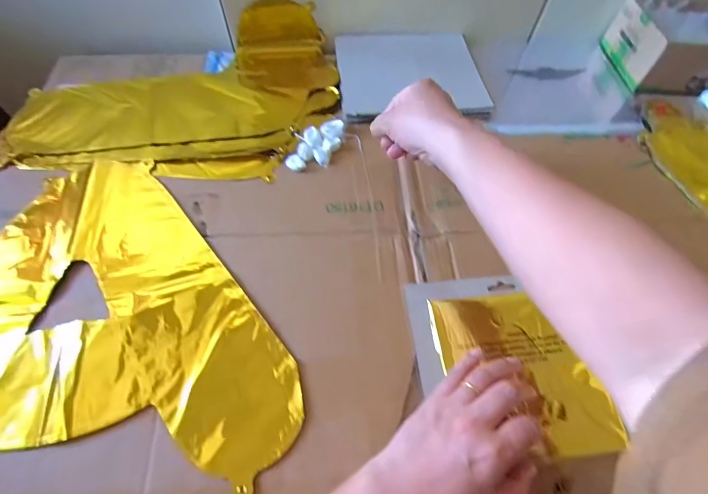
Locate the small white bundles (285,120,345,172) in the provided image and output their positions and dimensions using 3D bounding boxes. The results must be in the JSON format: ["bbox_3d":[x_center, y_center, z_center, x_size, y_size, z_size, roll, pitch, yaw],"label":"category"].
[{"bbox_3d":[-0.044,-0.123,0.449,0.046,0.011,0.085,22,63,11],"label":"small white bundles"}]

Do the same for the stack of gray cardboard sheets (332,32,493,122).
[{"bbox_3d":[0.077,-0.246,0.514,0.191,0.012,0.179,-4,62,-4],"label":"stack of gray cardboard sheets"}]

